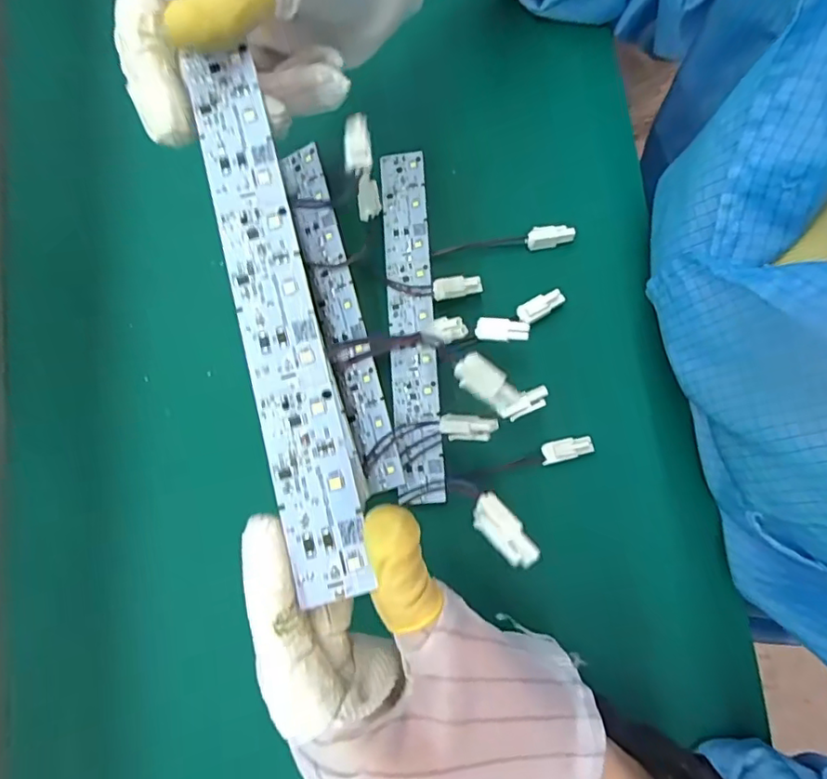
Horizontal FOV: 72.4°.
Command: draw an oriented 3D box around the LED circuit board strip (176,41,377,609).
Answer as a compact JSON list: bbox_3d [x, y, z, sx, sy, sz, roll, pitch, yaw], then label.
[{"bbox_3d":[-0.045,-0.028,0.182,0.025,0.004,0.182,-15,79,-3],"label":"LED circuit board strip"}]

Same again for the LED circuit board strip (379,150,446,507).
[{"bbox_3d":[-0.001,-0.038,0.302,0.025,0.007,0.191,-3,80,-1],"label":"LED circuit board strip"}]

